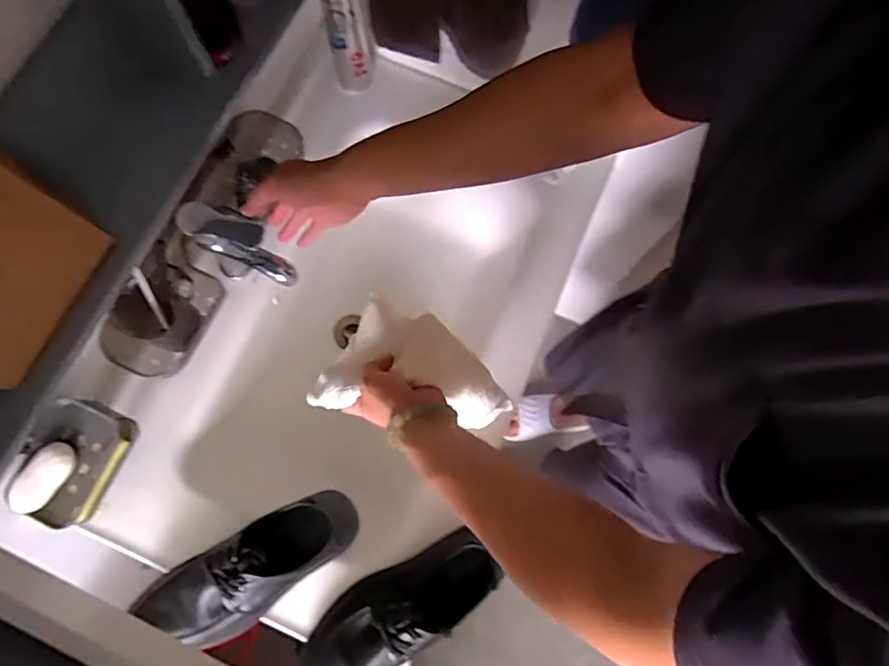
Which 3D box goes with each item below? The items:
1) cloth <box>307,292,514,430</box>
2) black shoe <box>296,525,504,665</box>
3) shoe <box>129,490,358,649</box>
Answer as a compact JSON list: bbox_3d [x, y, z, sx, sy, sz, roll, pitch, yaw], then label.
[{"bbox_3d":[-0.033,0.033,0.632,0.222,0.062,0.125,7,76,0],"label":"cloth"},{"bbox_3d":[-0.058,0.318,0.618,0.249,0.086,0.099,-37,80,-10],"label":"black shoe"},{"bbox_3d":[-0.223,0.277,0.626,0.264,0.092,0.098,-28,79,-8],"label":"shoe"}]

